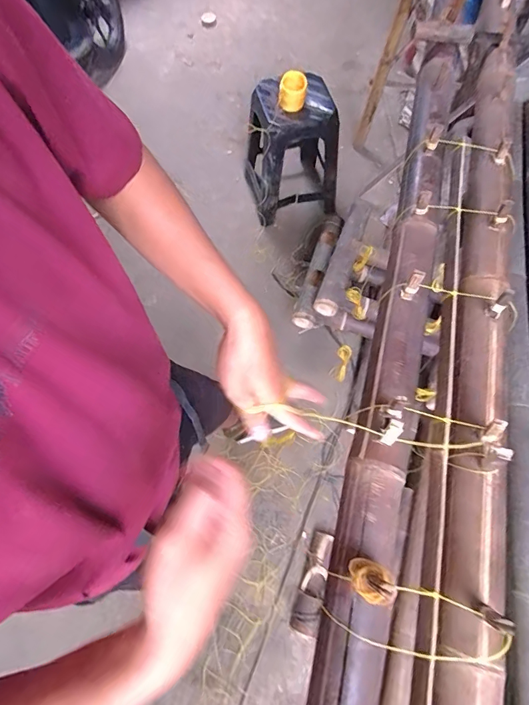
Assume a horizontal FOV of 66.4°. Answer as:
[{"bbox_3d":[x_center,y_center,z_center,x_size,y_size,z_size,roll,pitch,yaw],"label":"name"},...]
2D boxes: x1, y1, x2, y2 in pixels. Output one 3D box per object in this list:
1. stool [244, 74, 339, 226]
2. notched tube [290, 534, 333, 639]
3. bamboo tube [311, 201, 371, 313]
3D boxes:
[{"bbox_3d":[0.124,-0.831,1.650,0.378,0.499,0.372,0,67,-1],"label":"stool"},{"bbox_3d":[0.154,0.703,1.238,0.073,0.051,0.278,18,68,7],"label":"notched tube"},{"bbox_3d":[0.296,-0.360,1.487,0.088,0.090,0.487,19,68,7],"label":"bamboo tube"}]

